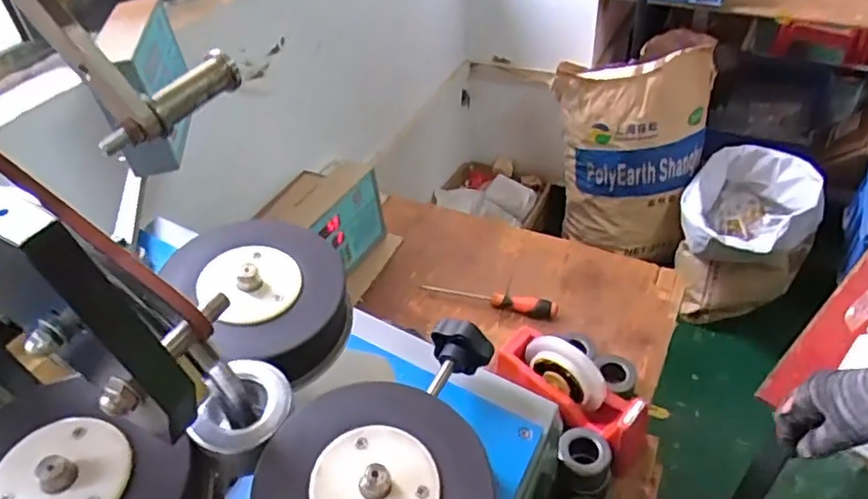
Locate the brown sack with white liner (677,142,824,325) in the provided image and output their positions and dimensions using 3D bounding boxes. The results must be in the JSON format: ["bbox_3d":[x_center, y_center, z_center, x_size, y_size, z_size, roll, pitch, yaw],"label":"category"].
[{"bbox_3d":[0.834,-0.030,1.706,0.313,0.367,0.329,32,54,33],"label":"brown sack with white liner"}]

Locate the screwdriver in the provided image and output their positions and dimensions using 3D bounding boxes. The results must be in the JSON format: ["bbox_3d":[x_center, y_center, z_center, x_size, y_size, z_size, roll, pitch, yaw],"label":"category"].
[{"bbox_3d":[0.084,0.074,0.992,0.224,0.028,0.024,11,45,16],"label":"screwdriver"}]

